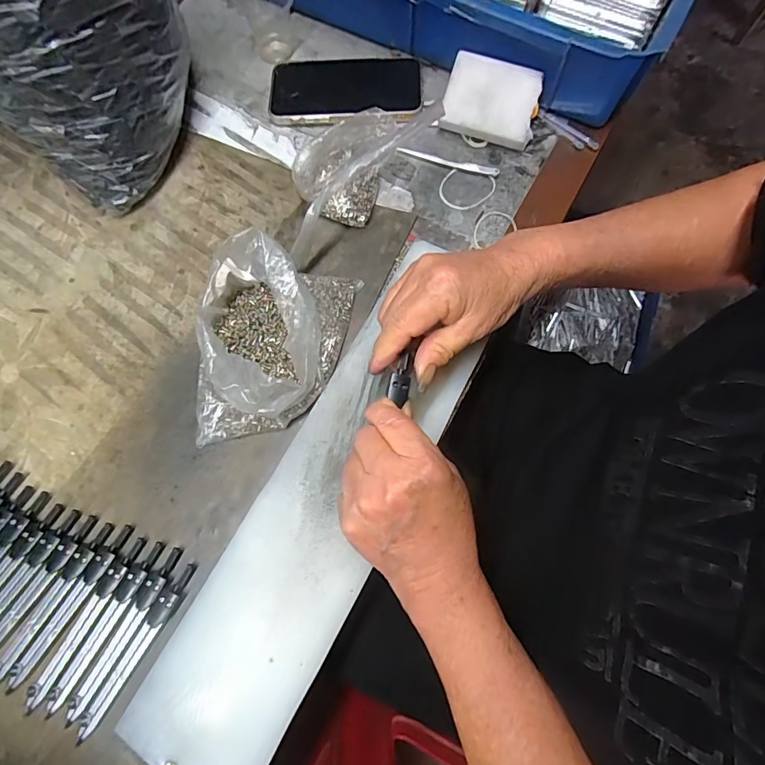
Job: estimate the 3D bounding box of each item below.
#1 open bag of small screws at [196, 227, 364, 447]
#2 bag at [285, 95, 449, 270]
[{"bbox_3d":[-0.083,-0.032,0.334,0.103,0.048,0.145,8,70,3],"label":"open bag of small screws"},{"bbox_3d":[-0.035,-0.172,0.368,0.137,0.087,0.092,-31,72,-11],"label":"bag"}]

